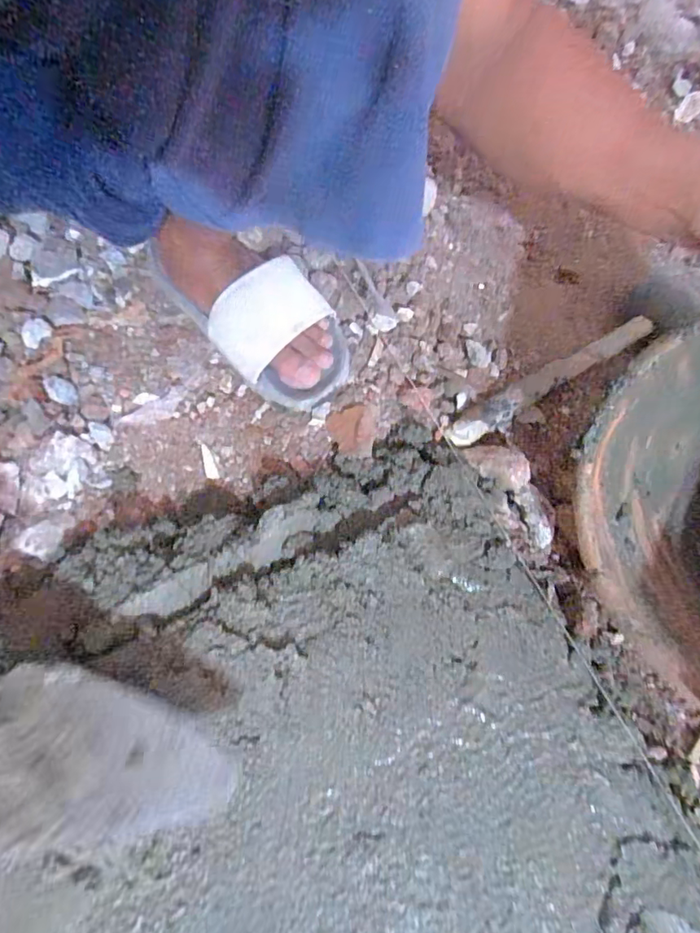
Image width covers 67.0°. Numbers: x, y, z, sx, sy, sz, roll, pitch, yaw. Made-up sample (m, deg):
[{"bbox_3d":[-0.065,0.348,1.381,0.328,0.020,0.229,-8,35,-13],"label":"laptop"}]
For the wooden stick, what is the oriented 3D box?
[{"bbox_3d":[0.196,-0.088,0.514,0.249,0.021,0.030,-30,70,-14],"label":"wooden stick"}]

